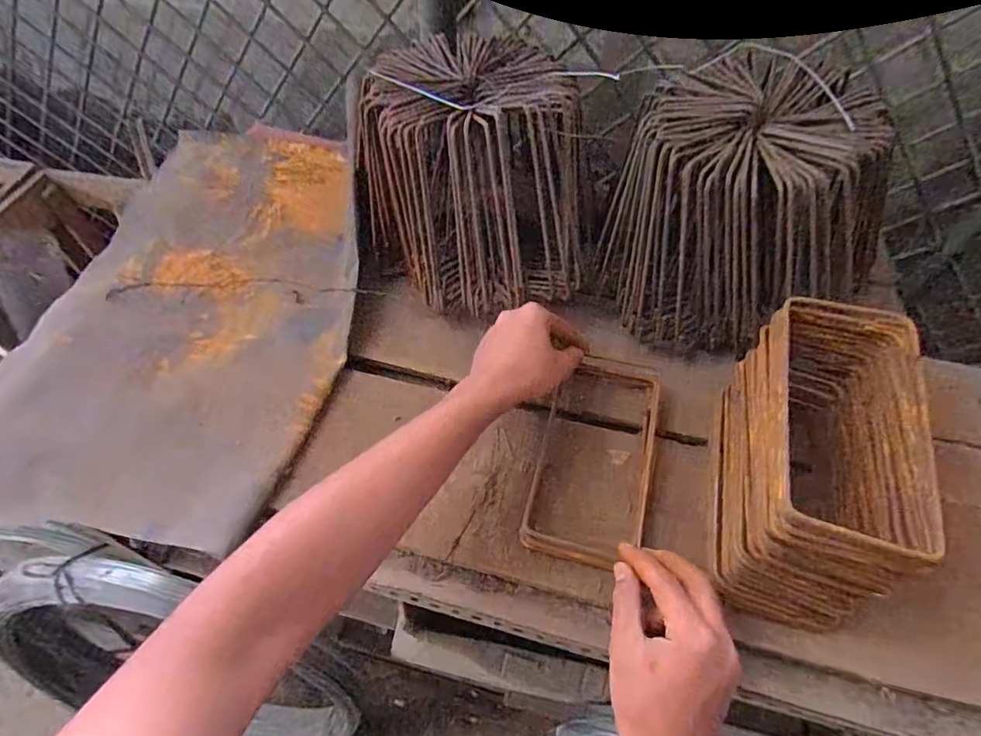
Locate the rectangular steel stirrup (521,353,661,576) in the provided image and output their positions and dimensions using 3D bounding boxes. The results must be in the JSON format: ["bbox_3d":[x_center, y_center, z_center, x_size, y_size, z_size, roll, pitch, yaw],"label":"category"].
[{"bbox_3d":[0.098,0.076,0.495,0.104,0.018,0.208,6,54,20],"label":"rectangular steel stirrup"}]

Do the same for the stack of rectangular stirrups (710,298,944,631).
[{"bbox_3d":[0.252,0.067,0.424,0.104,0.133,0.233,15,58,11],"label":"stack of rectangular stirrups"}]

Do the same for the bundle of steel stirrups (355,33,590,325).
[{"bbox_3d":[-0.018,-0.225,0.579,0.237,0.159,0.260,-2,56,0],"label":"bundle of steel stirrups"}]

